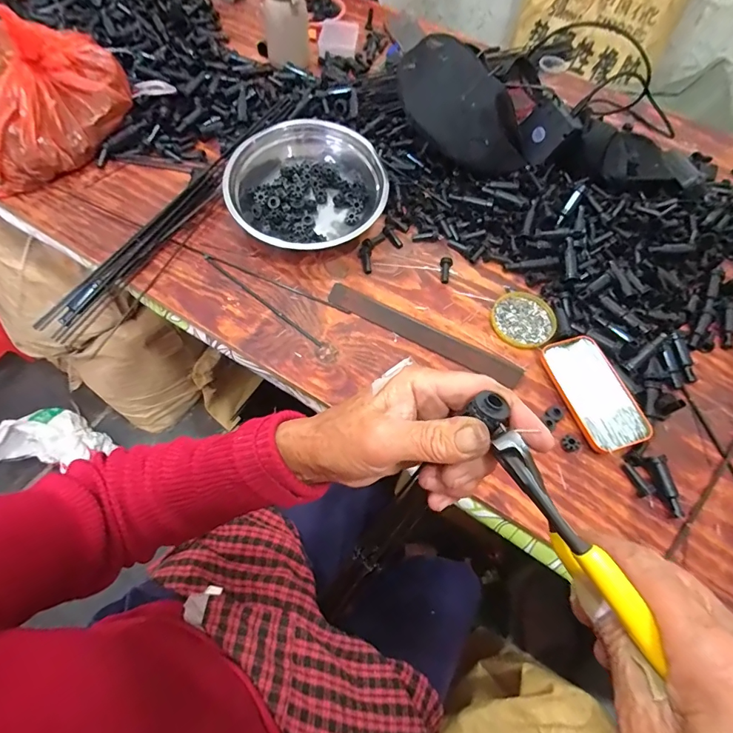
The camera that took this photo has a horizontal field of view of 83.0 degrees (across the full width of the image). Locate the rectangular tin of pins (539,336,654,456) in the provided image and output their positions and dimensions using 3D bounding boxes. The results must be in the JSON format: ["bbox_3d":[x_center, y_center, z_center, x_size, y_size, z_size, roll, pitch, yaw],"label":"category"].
[{"bbox_3d":[0.279,0.030,0.505,0.077,0.017,0.143,-14,64,-11],"label":"rectangular tin of pins"}]

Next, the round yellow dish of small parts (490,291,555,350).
[{"bbox_3d":[0.215,-0.064,0.564,0.087,0.012,0.081,2,62,-3],"label":"round yellow dish of small parts"}]

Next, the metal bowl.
[{"bbox_3d":[-0.085,-0.252,0.591,0.215,0.080,0.213,2,62,-3],"label":"metal bowl"}]

